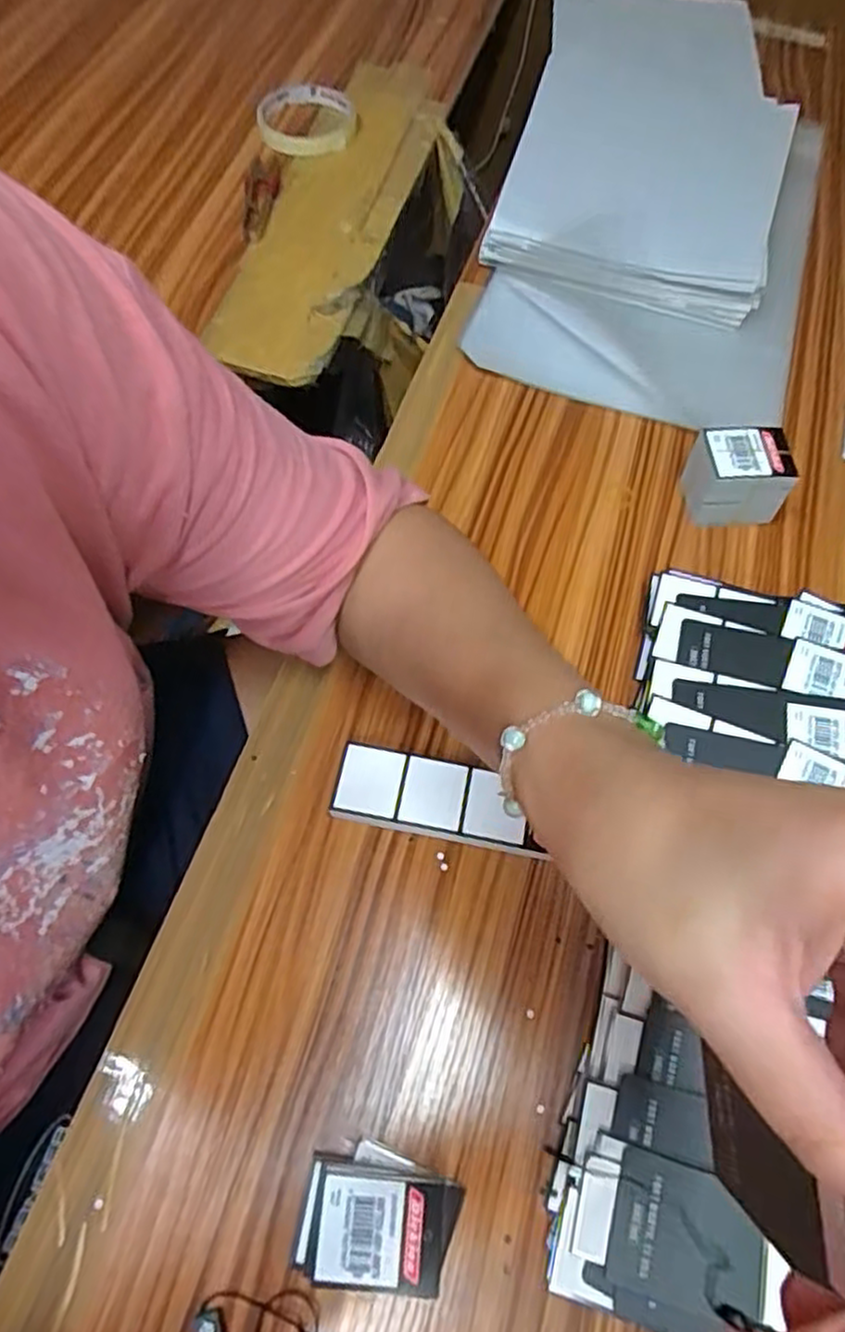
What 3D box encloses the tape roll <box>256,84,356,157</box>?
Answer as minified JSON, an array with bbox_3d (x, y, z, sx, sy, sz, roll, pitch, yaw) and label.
[{"bbox_3d":[-0.099,-0.467,0.616,0.081,0.023,0.078,1,64,-2],"label":"tape roll"}]

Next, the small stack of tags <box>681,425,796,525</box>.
[{"bbox_3d":[0.191,-0.115,0.447,0.059,0.053,0.040,-4,65,-5],"label":"small stack of tags"}]

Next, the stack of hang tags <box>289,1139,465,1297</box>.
[{"bbox_3d":[-0.017,0.227,0.295,0.063,0.017,0.045,10,64,2],"label":"stack of hang tags"}]

